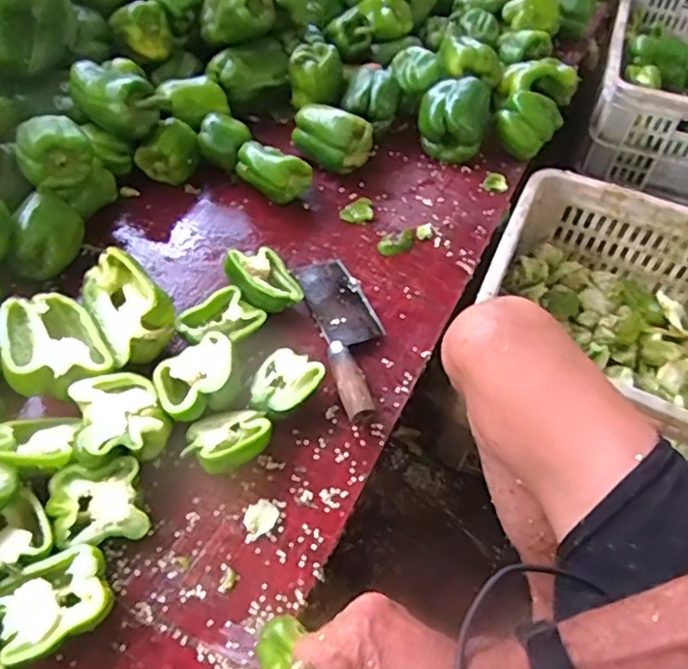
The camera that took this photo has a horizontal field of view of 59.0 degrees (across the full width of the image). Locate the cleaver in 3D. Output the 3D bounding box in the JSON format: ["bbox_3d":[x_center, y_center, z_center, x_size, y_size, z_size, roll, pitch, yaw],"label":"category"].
[{"bbox_3d":[0.006,-0.006,0.653,0.069,0.030,0.214,-13,55,-12],"label":"cleaver"}]

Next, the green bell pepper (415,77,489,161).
[{"bbox_3d":[0.149,-0.298,0.832,0.092,0.078,0.084,13,53,7],"label":"green bell pepper"}]

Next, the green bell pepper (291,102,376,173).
[{"bbox_3d":[-0.017,-0.260,0.801,0.101,0.063,0.056,28,56,17],"label":"green bell pepper"}]

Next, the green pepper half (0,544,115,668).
[{"bbox_3d":[-0.217,0.206,0.463,0.078,0.041,0.066,-23,57,-19],"label":"green pepper half"}]

